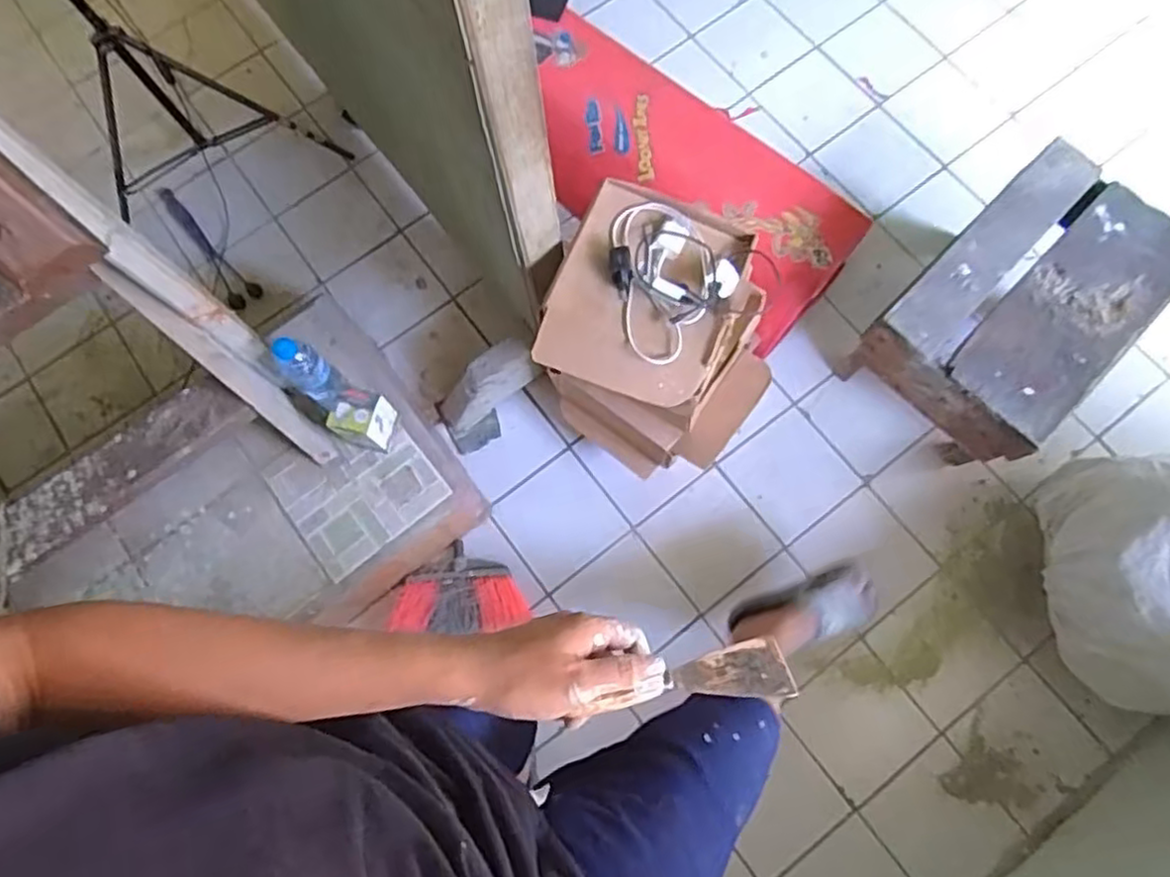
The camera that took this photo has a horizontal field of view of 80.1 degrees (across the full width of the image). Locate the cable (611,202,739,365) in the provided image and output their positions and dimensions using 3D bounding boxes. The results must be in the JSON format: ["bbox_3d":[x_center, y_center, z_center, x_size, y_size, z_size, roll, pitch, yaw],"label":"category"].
[{"bbox_3d":[0.135,-0.246,1.049,0.186,0.043,0.275,-11,75,-1],"label":"cable"}]

